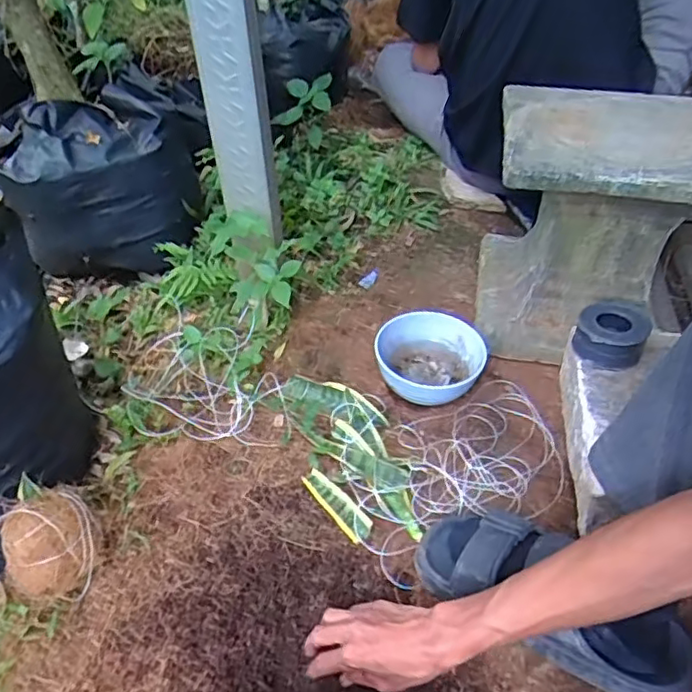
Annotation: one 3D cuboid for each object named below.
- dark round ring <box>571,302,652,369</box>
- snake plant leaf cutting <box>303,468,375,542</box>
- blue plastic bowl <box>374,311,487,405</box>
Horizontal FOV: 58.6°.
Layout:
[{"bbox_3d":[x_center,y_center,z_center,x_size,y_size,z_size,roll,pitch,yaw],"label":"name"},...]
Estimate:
[{"bbox_3d":[0.330,-0.020,0.765,0.079,0.041,0.085,1,44,-1],"label":"dark round ring"},{"bbox_3d":[-0.010,0.183,0.721,0.030,0.006,0.104,-38,53,-14],"label":"snake plant leaf cutting"},{"bbox_3d":[0.116,0.028,0.842,0.148,0.074,0.136,-1,44,0],"label":"blue plastic bowl"}]

